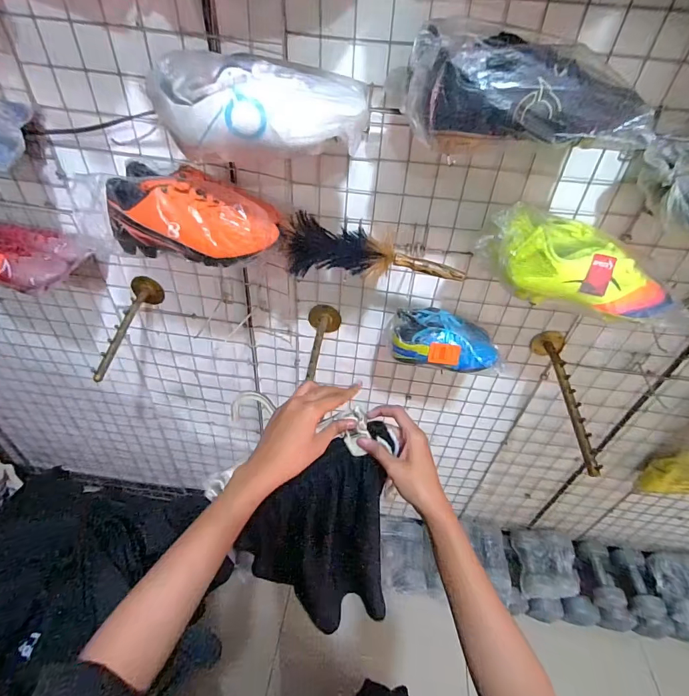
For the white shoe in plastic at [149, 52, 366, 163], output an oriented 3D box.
[{"bbox_3d":[-0.097,-0.289,0.467,0.245,0.097,0.083,8,42,3],"label":"white shoe in plastic"}]

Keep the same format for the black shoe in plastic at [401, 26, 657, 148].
[{"bbox_3d":[0.207,-0.292,0.447,0.265,0.102,0.077,15,43,10],"label":"black shoe in plastic"}]

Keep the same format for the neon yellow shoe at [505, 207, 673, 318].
[{"bbox_3d":[0.356,-0.116,0.579,0.265,0.097,0.107,19,42,-5],"label":"neon yellow shoe"}]

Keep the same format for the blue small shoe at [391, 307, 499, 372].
[{"bbox_3d":[0.196,-0.019,0.754,0.193,0.066,0.113,15,43,10],"label":"blue small shoe"}]

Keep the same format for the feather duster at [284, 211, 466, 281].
[{"bbox_3d":[0.050,-0.161,0.644,0.286,0.074,0.061,3,42,-3],"label":"feather duster"}]

